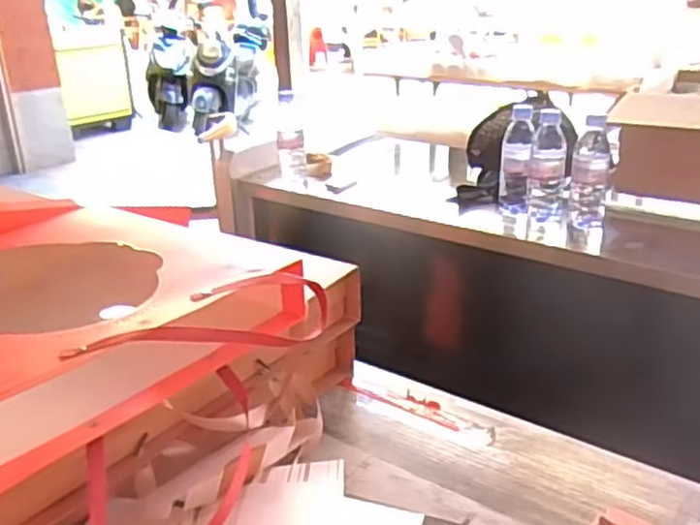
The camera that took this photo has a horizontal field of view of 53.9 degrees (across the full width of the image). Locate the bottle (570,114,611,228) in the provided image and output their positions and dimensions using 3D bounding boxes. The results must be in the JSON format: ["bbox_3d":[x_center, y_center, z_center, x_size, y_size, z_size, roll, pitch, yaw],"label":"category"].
[{"bbox_3d":[0.388,-0.143,1.106,0.057,0.167,0.070,5,25,18],"label":"bottle"}]

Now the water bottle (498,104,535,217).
[{"bbox_3d":[0.288,-0.160,1.197,0.053,0.208,0.063,2,24,11],"label":"water bottle"}]

